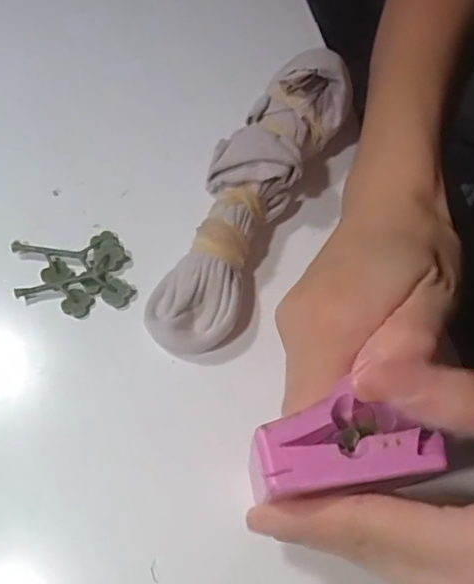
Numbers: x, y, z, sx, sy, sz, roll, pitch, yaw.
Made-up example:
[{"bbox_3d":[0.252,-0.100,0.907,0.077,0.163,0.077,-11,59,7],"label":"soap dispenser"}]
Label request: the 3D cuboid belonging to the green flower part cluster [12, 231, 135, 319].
[{"bbox_3d":[-0.081,-0.008,0.291,0.054,0.008,0.041,-9,65,-5],"label":"green flower part cluster"}]

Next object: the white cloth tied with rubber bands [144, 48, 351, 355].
[{"bbox_3d":[0.003,-0.044,0.282,0.045,0.034,0.152,26,81,11],"label":"white cloth tied with rubber bands"}]

